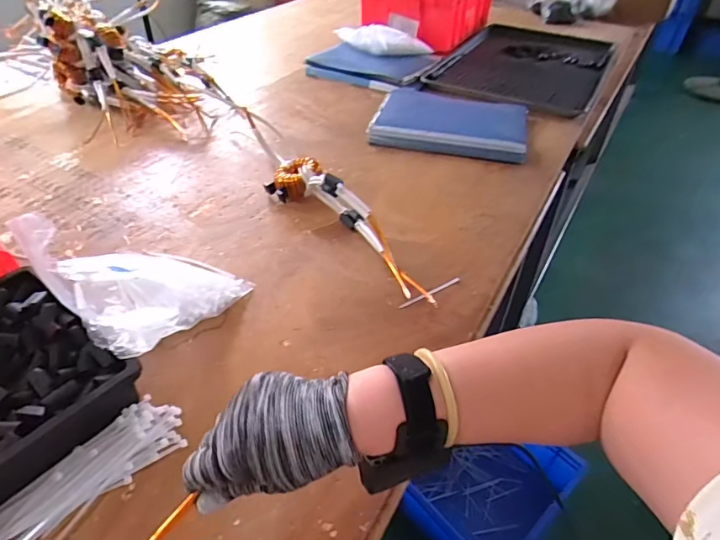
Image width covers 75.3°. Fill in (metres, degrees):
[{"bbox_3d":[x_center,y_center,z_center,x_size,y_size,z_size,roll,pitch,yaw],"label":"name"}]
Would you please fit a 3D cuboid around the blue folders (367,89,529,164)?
[{"bbox_3d":[0.197,-0.322,0.997,0.311,0.020,0.265,13,44,12],"label":"blue folders"}]

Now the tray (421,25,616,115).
[{"bbox_3d":[0.487,-0.603,1.325,0.393,0.025,0.722,21,46,20],"label":"tray"}]

